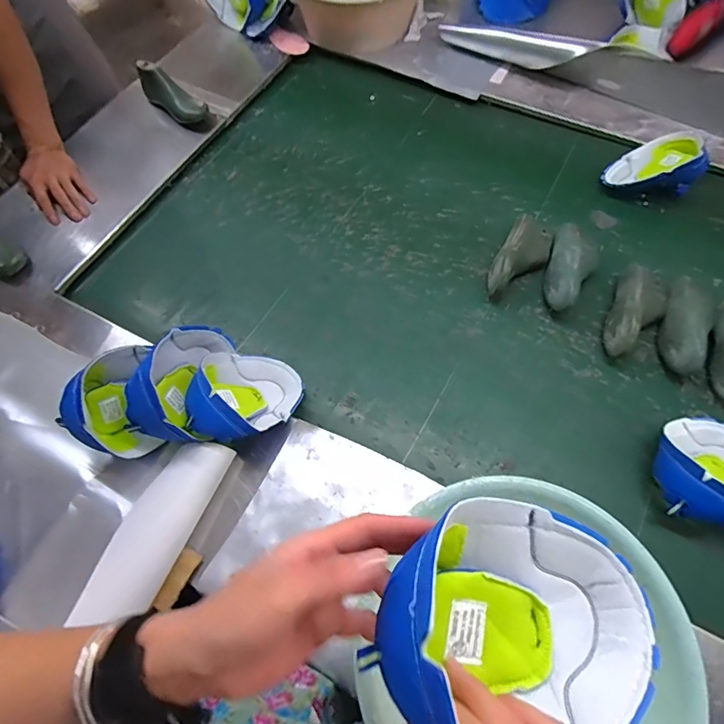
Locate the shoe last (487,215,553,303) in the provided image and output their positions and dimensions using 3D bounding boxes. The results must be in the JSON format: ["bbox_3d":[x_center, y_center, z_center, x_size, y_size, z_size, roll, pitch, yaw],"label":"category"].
[{"bbox_3d":[0.258,-0.171,0.757,0.076,0.058,0.171,27,70,13],"label":"shoe last"}]

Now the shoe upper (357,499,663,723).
[{"bbox_3d":[0.094,0.152,0.267,0.155,0.084,0.133,23,68,13],"label":"shoe upper"}]

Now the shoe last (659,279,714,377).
[{"bbox_3d":[0.487,-0.058,0.701,0.050,0.051,0.166,18,68,10],"label":"shoe last"}]

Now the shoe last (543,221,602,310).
[{"bbox_3d":[0.342,-0.154,0.751,0.077,0.055,0.179,19,68,10],"label":"shoe last"}]

